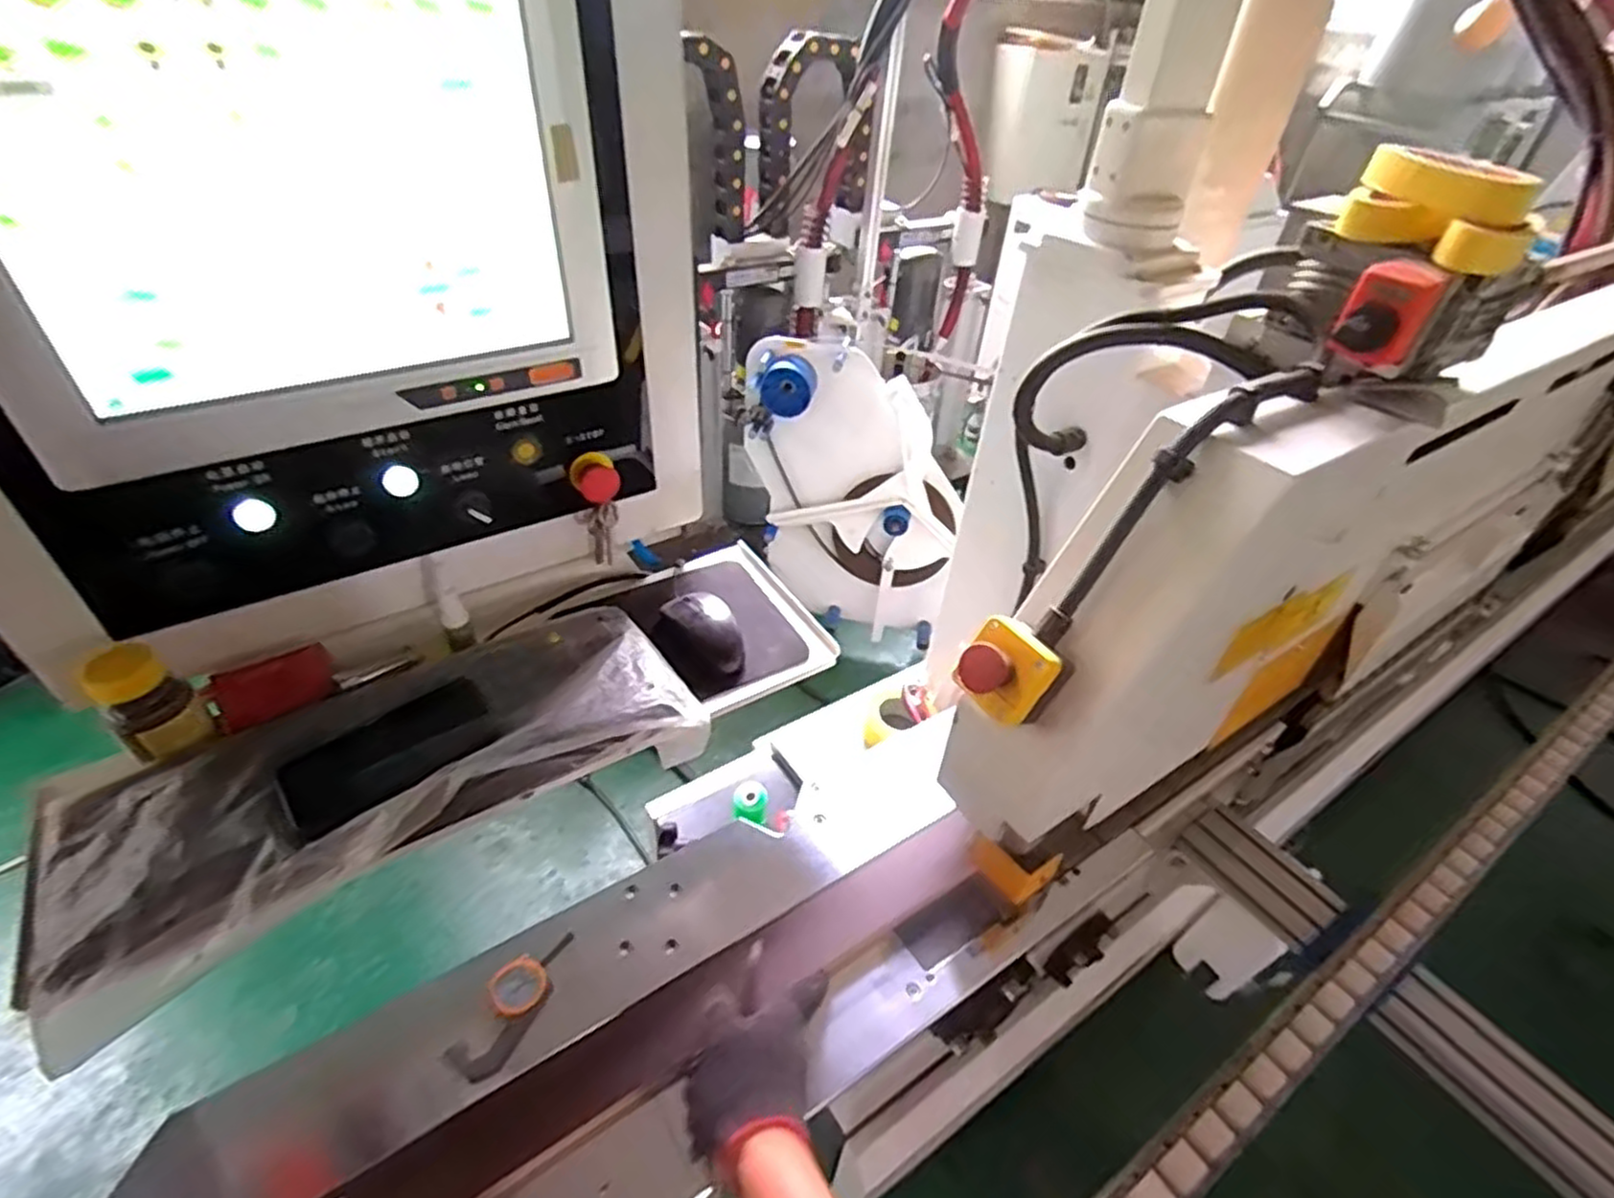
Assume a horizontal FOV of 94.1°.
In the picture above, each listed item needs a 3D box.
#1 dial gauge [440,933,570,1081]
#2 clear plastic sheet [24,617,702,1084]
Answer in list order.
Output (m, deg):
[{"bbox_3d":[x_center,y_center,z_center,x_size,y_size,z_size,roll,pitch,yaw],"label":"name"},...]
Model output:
[{"bbox_3d":[-0.239,0.328,0.617,0.043,0.021,0.120,20,43,16],"label":"dial gauge"},{"bbox_3d":[-0.332,0.128,0.605,0.461,0.046,0.205,-23,48,-29],"label":"clear plastic sheet"}]

